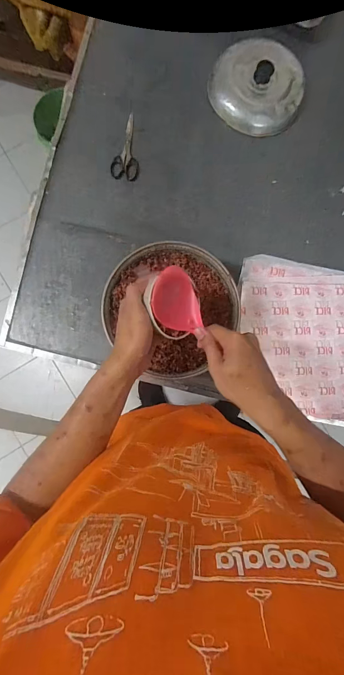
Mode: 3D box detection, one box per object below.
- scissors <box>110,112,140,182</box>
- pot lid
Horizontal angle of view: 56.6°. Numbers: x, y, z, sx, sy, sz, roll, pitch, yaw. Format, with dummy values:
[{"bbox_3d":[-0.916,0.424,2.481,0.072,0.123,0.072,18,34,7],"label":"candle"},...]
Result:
[{"bbox_3d":[-0.095,-0.406,0.682,0.058,0.005,0.145,5,86,-3],"label":"scissors"},{"bbox_3d":[0.182,-0.539,0.688,0.196,0.040,0.183,0,86,-4],"label":"pot lid"}]

